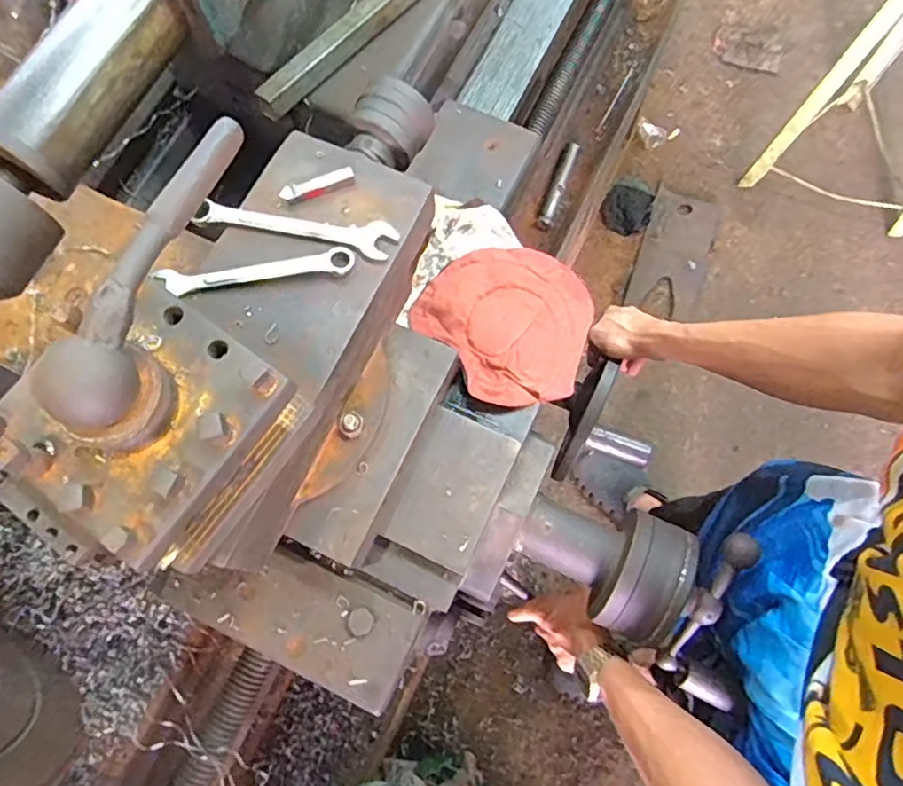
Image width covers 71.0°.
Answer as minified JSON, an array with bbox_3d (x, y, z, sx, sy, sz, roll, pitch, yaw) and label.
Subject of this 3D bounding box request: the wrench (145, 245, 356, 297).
[{"bbox_3d":[-0.154,-0.093,0.489,0.156,0.011,0.028,-5,73,0],"label":"wrench"}]

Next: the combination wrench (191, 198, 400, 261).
[{"bbox_3d":[-0.123,-0.135,0.509,0.161,0.006,0.031,13,74,5],"label":"combination wrench"}]

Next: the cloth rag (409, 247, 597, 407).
[{"bbox_3d":[0.061,-0.073,0.634,0.154,0.019,0.169,-37,76,-9],"label":"cloth rag"}]

